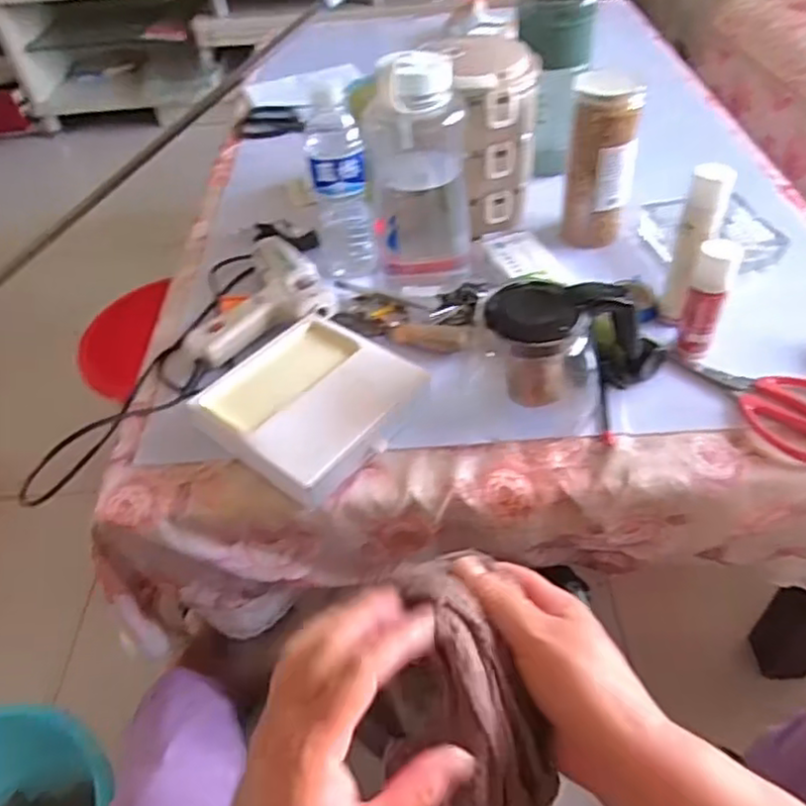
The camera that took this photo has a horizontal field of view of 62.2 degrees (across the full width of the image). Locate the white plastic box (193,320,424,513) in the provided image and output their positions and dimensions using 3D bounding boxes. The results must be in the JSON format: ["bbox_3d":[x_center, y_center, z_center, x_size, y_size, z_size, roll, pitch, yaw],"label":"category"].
[{"bbox_3d":[-0.085,-0.003,0.613,0.161,0.044,0.161,30,56,29],"label":"white plastic box"}]

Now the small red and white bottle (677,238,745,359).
[{"bbox_3d":[0.280,-0.095,0.613,0.031,0.111,0.029,4,47,9],"label":"small red and white bottle"}]

